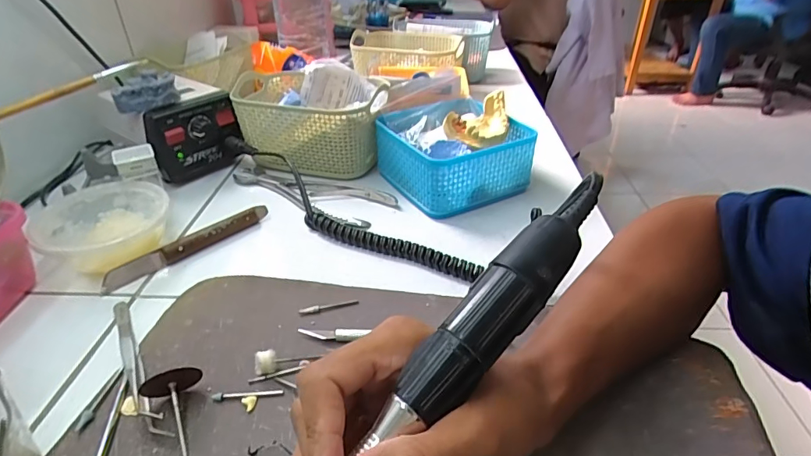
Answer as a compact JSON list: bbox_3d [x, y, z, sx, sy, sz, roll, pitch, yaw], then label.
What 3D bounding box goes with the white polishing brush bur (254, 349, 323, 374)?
[{"bbox_3d":[-0.077,0.085,0.302,0.038,0.010,0.012,1,31,-22],"label":"white polishing brush bur"}]

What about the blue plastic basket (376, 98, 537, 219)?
[{"bbox_3d":[0.051,-0.080,0.500,0.135,0.066,0.128,-18,38,-24],"label":"blue plastic basket"}]

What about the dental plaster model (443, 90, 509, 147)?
[{"bbox_3d":[0.081,-0.112,0.486,0.067,0.034,0.056,-25,41,-32],"label":"dental plaster model"}]

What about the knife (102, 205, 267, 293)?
[{"bbox_3d":[-0.186,0.015,0.412,0.147,0.016,0.013,-29,43,-35],"label":"knife"}]

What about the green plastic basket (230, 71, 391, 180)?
[{"bbox_3d":[-0.111,-0.121,0.547,0.177,0.082,0.117,10,36,17],"label":"green plastic basket"}]

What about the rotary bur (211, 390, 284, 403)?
[{"bbox_3d":[-0.096,0.101,0.285,0.042,0.004,0.006,-4,34,-4],"label":"rotary bur"}]

